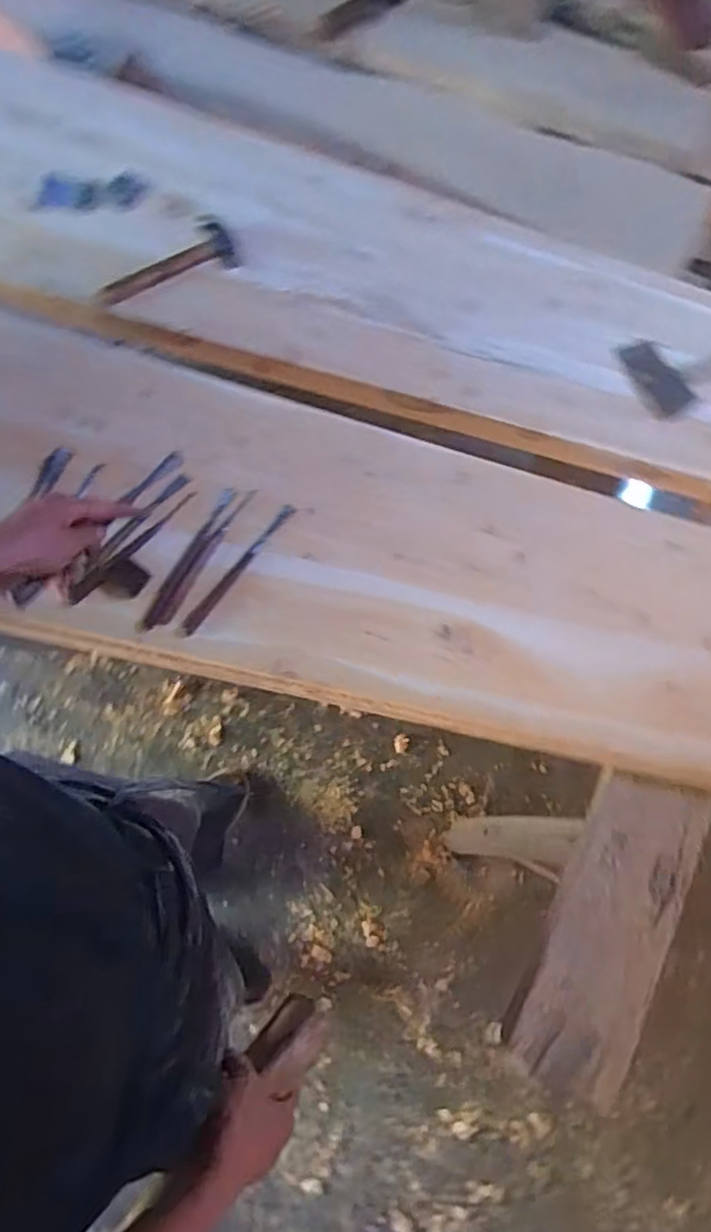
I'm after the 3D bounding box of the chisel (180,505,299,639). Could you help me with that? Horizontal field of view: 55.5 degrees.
[{"bbox_3d":[-0.178,-0.075,1.039,0.023,0.018,0.257,35,78,8],"label":"chisel"}]

